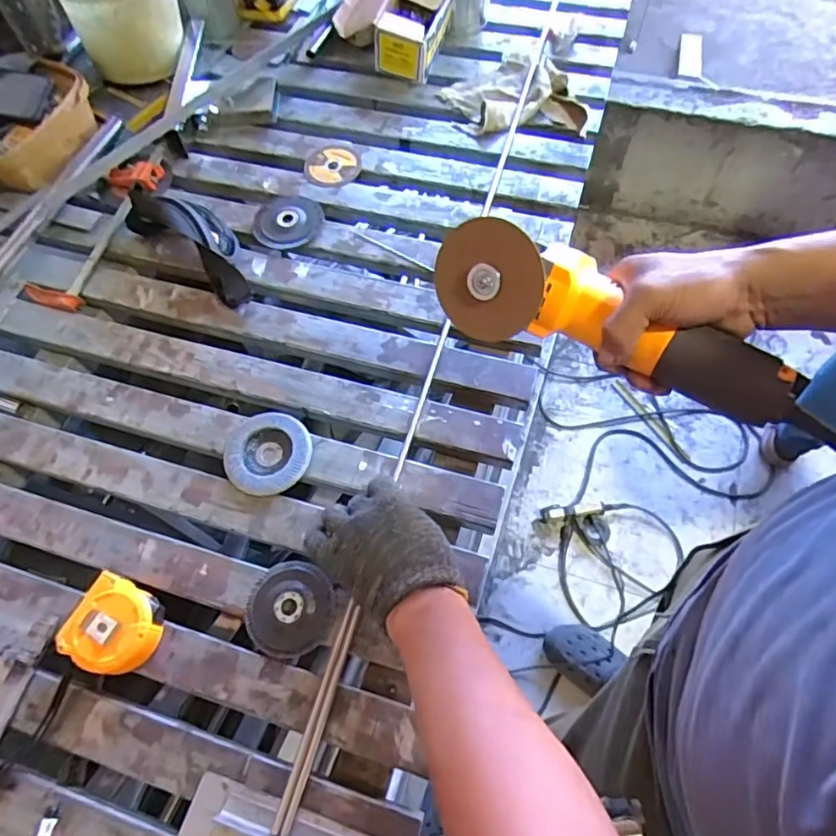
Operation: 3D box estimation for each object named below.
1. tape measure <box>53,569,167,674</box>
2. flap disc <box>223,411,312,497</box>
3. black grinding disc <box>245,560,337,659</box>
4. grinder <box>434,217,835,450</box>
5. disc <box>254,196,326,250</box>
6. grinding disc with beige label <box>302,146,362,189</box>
[{"bbox_3d":[-0.283,0.196,0.542,0.083,0.042,0.081,27,68,14],"label":"tape measure"},{"bbox_3d":[-0.163,0.038,0.630,0.092,0.013,0.091,-1,64,1],"label":"flap disc"},{"bbox_3d":[-0.124,0.186,0.564,0.084,0.008,0.083,-1,64,1],"label":"black grinding disc"},{"bbox_3d":[0.158,-0.081,0.449,0.298,0.070,0.085,26,67,16],"label":"grinder"},{"bbox_3d":[-0.174,-0.264,0.778,0.092,0.016,0.085,-1,64,1],"label":"disc"},{"bbox_3d":[-0.124,-0.364,0.830,0.081,0.008,0.075,-1,64,1],"label":"grinding disc with beige label"}]

